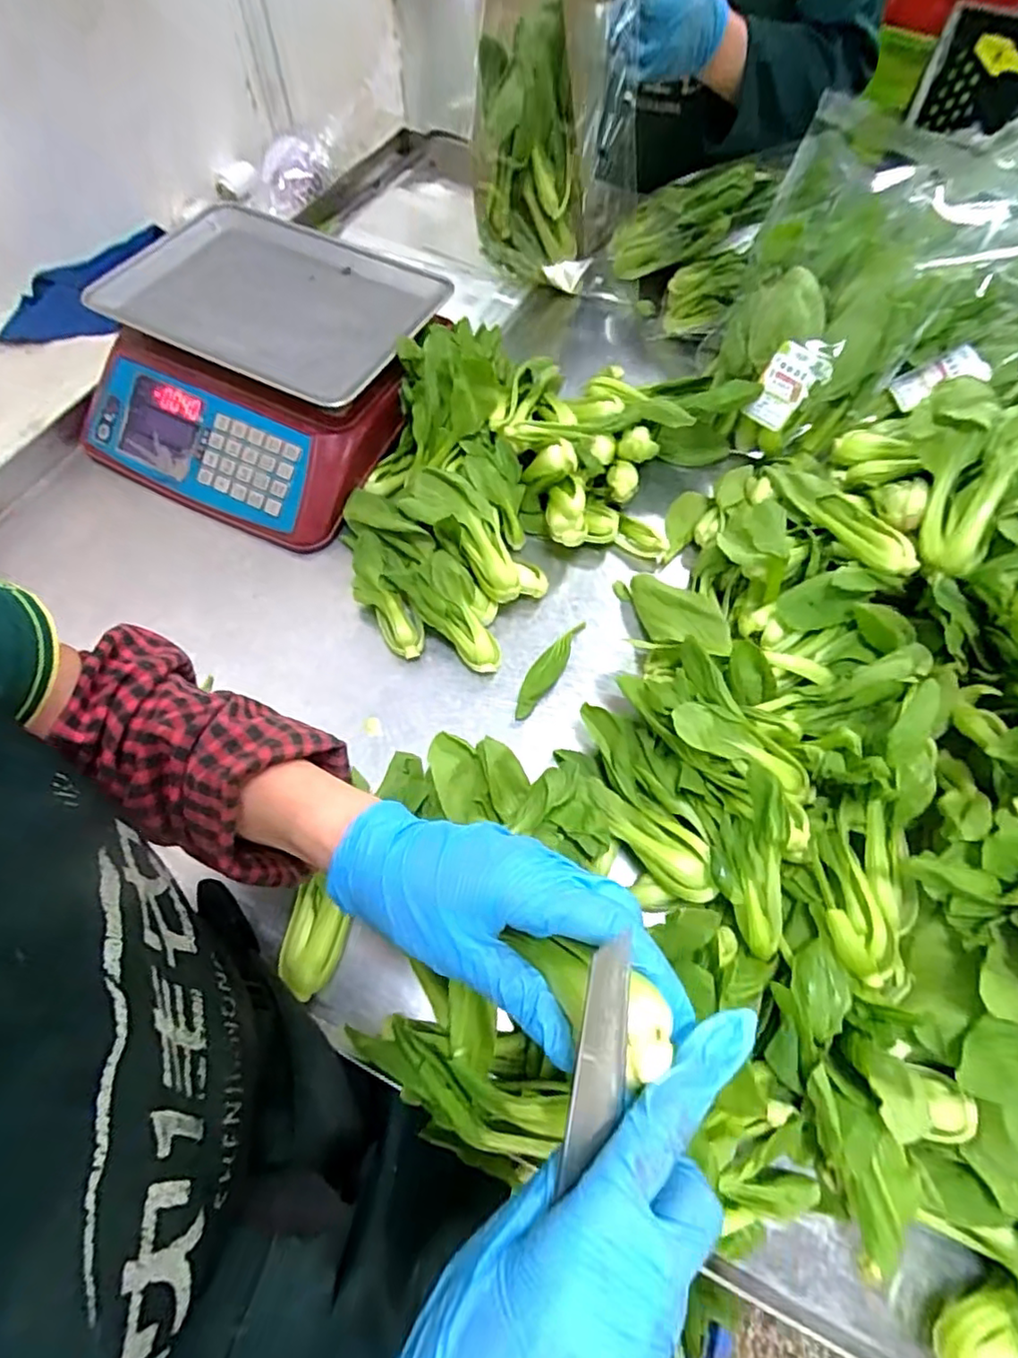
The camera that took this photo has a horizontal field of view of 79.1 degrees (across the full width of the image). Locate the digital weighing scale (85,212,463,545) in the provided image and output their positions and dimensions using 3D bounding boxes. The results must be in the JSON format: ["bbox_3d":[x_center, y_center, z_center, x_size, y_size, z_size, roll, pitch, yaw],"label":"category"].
[{"bbox_3d":[-0.282,-0.359,0.702,0.345,0.115,0.345,22,65,10],"label":"digital weighing scale"}]

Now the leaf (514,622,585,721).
[{"bbox_3d":[0.040,-0.013,0.610,0.023,0.021,0.121,32,67,14],"label":"leaf"}]

